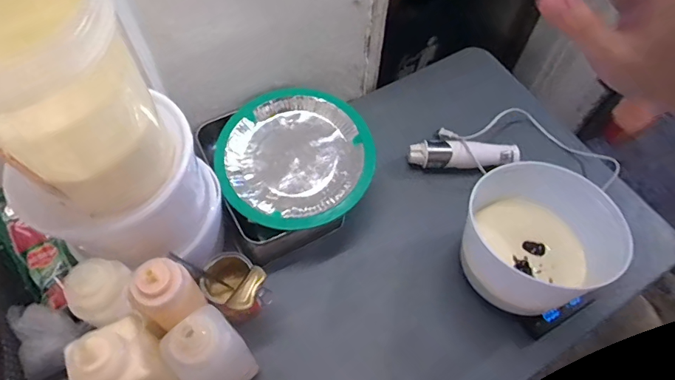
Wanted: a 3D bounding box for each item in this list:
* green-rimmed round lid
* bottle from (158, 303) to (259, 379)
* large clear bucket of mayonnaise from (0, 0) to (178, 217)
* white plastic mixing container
[{"bbox_3d":[-0.071,-0.057,0.713,0.247,0.044,0.236,0,59,-1],"label":"green-rimmed round lid"},{"bbox_3d":[-0.156,0.210,0.551,0.073,0.197,0.079,41,67,21],"label":"bottle"},{"bbox_3d":[-0.266,-0.086,0.412,0.148,0.219,0.144,38,66,19],"label":"large clear bucket of mayonnaise"},{"bbox_3d":[0.298,0.073,0.658,0.182,0.115,0.197,0,59,-1],"label":"white plastic mixing container"}]

